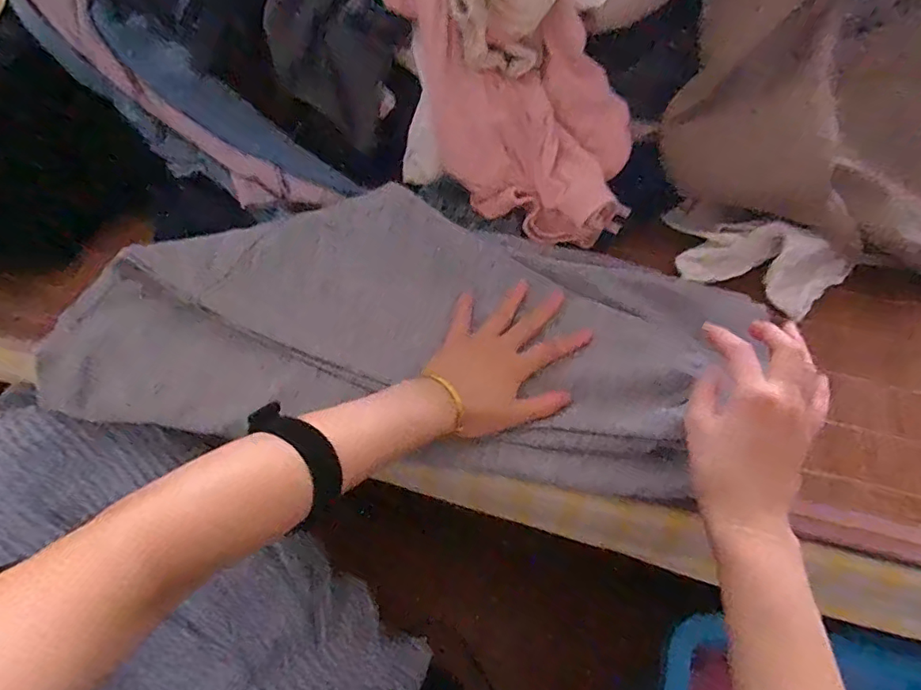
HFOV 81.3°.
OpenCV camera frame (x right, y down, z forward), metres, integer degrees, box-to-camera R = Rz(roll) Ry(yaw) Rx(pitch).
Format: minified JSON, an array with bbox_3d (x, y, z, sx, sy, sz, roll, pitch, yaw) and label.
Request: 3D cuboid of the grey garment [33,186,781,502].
[{"bbox_3d":[-0.044,-0.016,0.478,0.577,0.047,0.245,5,60,2],"label":"grey garment"}]

